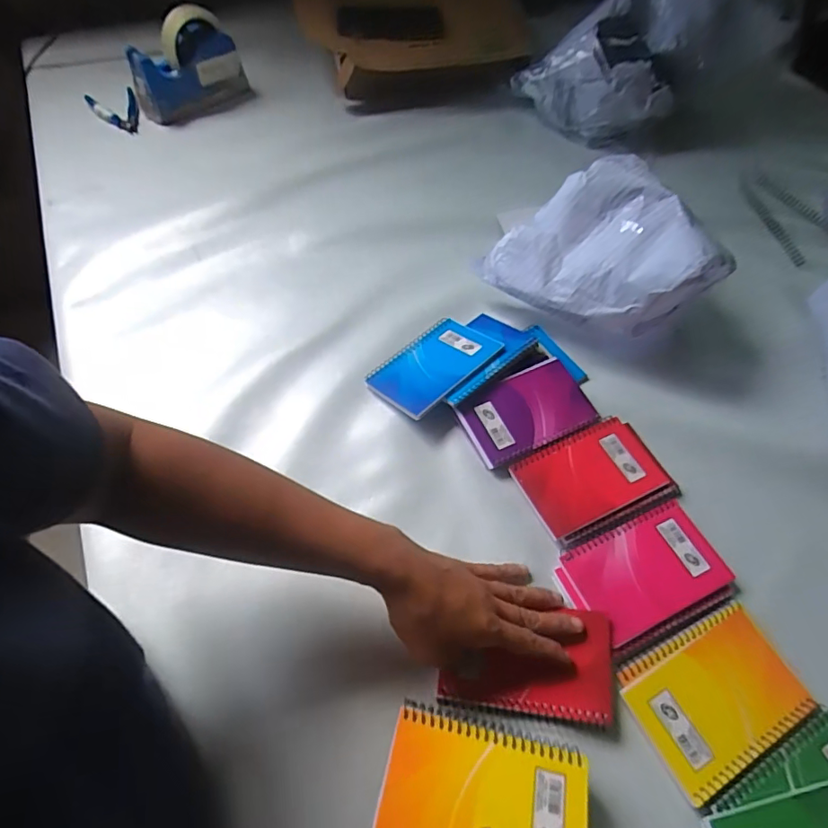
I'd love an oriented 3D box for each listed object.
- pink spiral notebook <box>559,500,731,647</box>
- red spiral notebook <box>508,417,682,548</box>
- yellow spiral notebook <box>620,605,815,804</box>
[{"bbox_3d":[0.203,0.135,0.451,0.128,0.005,0.082,-21,61,-13],"label":"pink spiral notebook"},{"bbox_3d":[0.172,0.061,0.496,0.135,0.009,0.094,-22,62,-14],"label":"red spiral notebook"},{"bbox_3d":[0.234,0.216,0.401,0.131,0.005,0.091,-24,62,-15],"label":"yellow spiral notebook"}]

